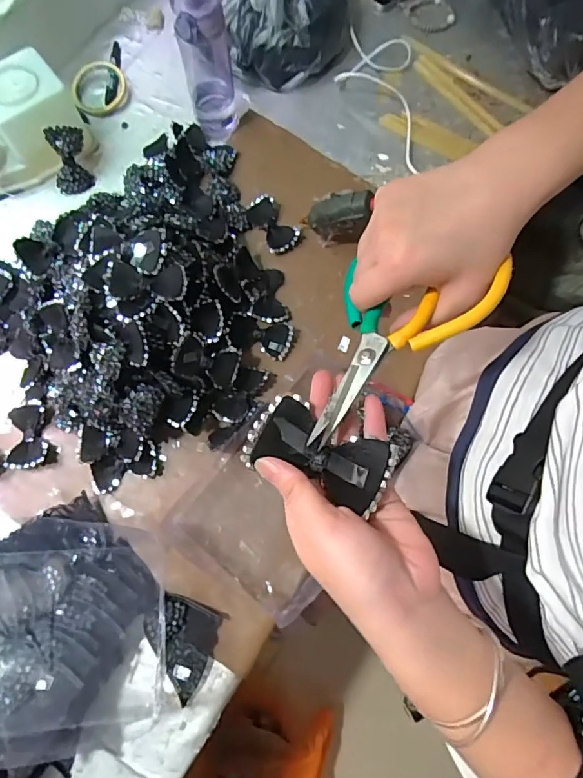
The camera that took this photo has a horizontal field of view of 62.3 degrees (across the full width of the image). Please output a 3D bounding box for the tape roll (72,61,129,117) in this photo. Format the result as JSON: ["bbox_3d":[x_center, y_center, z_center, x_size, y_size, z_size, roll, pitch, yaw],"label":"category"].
[{"bbox_3d":[-0.323,-0.508,0.813,0.092,0.022,0.091,0,75,0],"label":"tape roll"}]

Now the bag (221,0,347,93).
[{"bbox_3d":[-0.029,-0.647,0.800,0.228,0.146,0.240,-16,76,-4],"label":"bag"}]

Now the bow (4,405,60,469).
[{"bbox_3d":[-0.355,0.066,0.661,0.058,0.029,0.084,-4,75,-1],"label":"bow"}]

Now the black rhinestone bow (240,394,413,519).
[{"bbox_3d":[0.020,0.039,0.306,0.095,0.012,0.053,19,76,13],"label":"black rhinestone bow"}]

